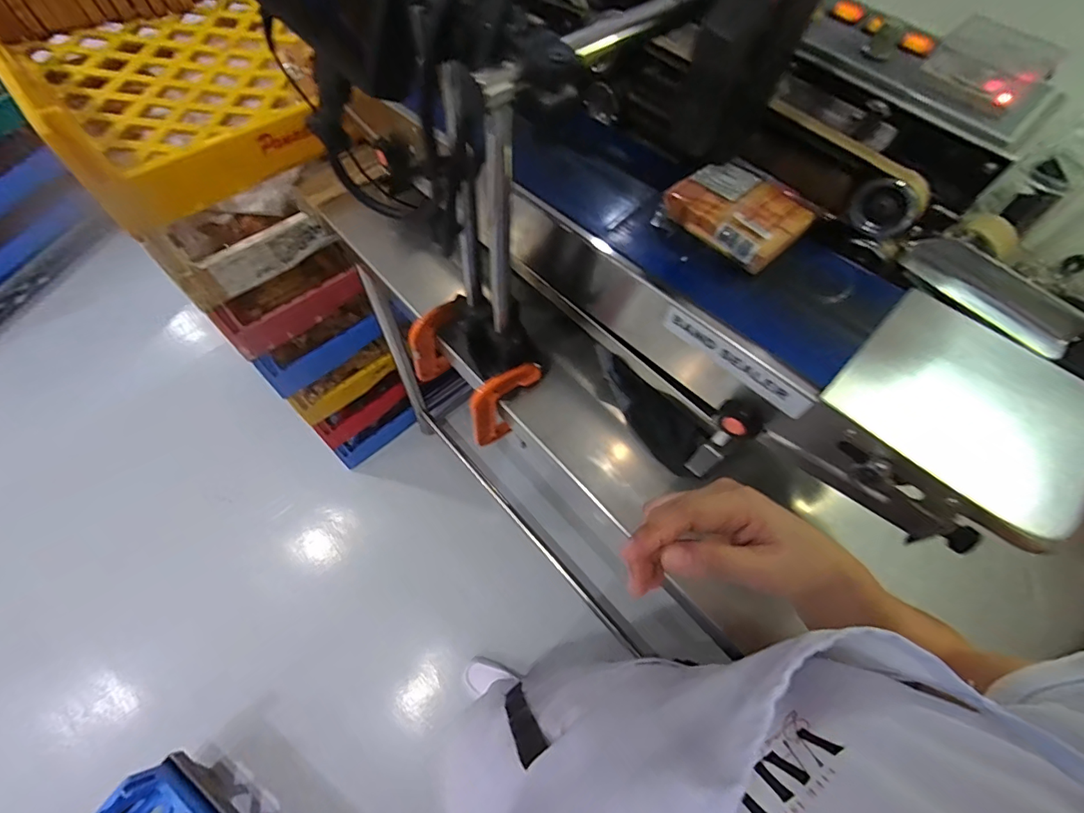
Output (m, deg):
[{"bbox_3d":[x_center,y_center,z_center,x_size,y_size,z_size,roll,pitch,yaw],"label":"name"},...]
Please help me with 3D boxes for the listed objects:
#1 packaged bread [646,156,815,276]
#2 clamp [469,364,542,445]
[{"bbox_3d":[0.169,-0.170,0.394,0.109,0.024,0.093,38,67,15],"label":"packaged bread"},{"bbox_3d":[-0.041,-0.003,0.530,0.089,0.113,0.021,-27,68,-16],"label":"clamp"}]

